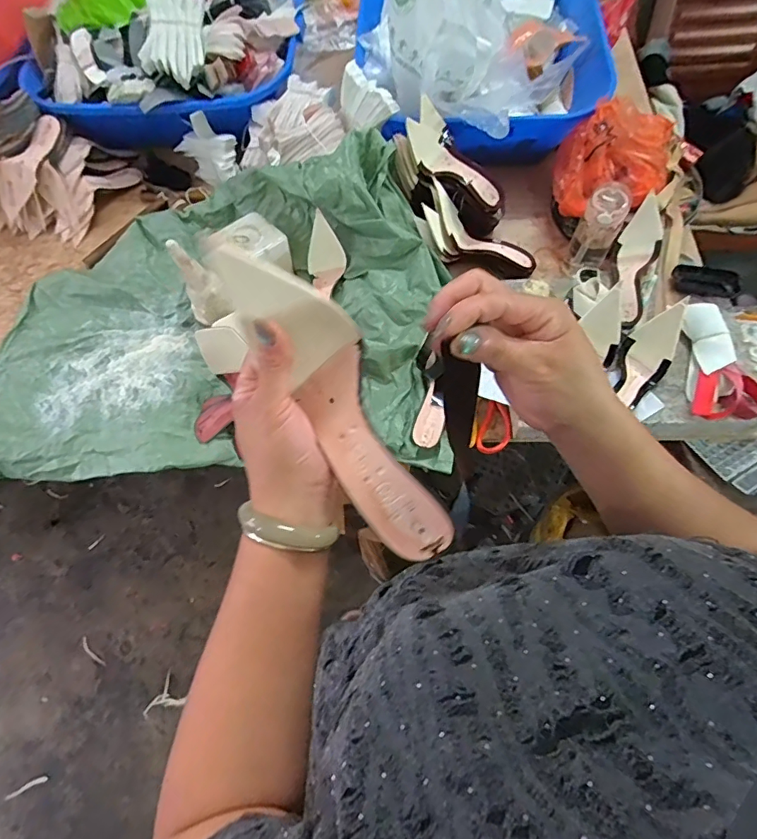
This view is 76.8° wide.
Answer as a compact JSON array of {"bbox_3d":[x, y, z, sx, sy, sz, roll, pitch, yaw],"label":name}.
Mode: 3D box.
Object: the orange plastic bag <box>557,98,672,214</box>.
[{"bbox_3d":[0.448,-0.493,0.890,0.199,0.138,0.175,11,67,8],"label":"orange plastic bag"}]

